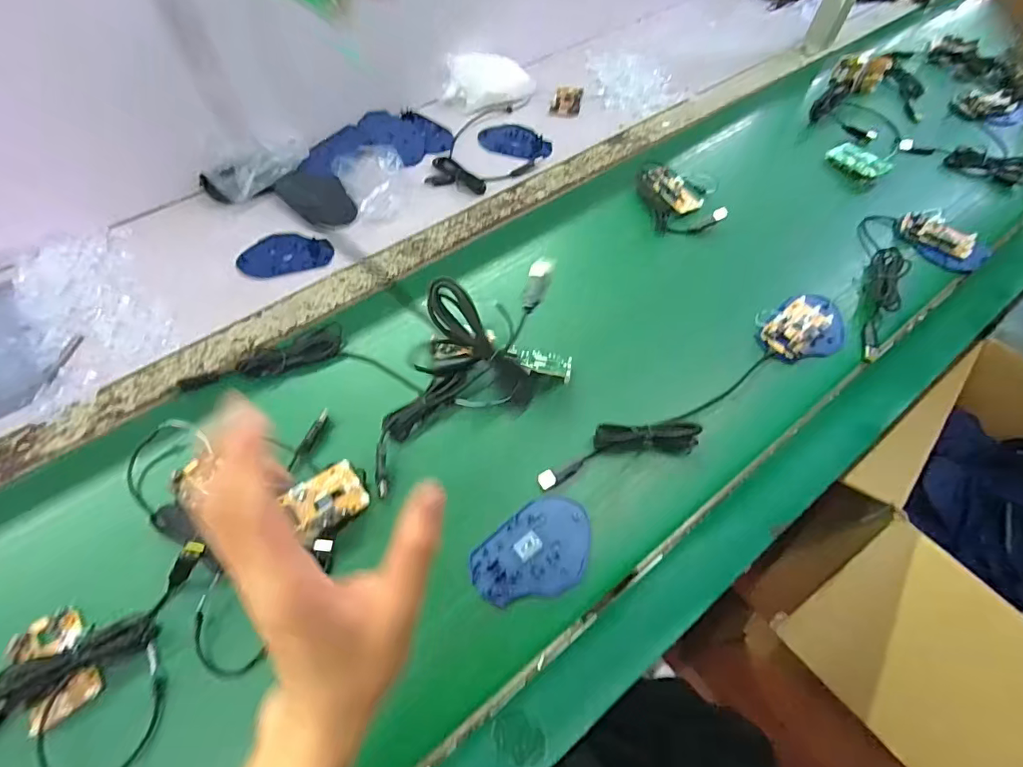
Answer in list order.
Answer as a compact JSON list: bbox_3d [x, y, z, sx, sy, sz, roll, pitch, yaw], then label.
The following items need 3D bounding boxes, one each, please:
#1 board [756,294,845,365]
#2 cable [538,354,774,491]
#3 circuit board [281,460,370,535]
[{"bbox_3d":[0.331,-0.062,0.542,0.113,0.016,0.070,-39,67,-21],"label":"board"},{"bbox_3d":[0.151,0.041,0.464,0.267,0.024,0.050,-21,62,-13],"label":"cable"},{"bbox_3d":[-0.158,0.099,0.416,0.059,0.009,0.048,-31,76,-22],"label":"circuit board"}]

